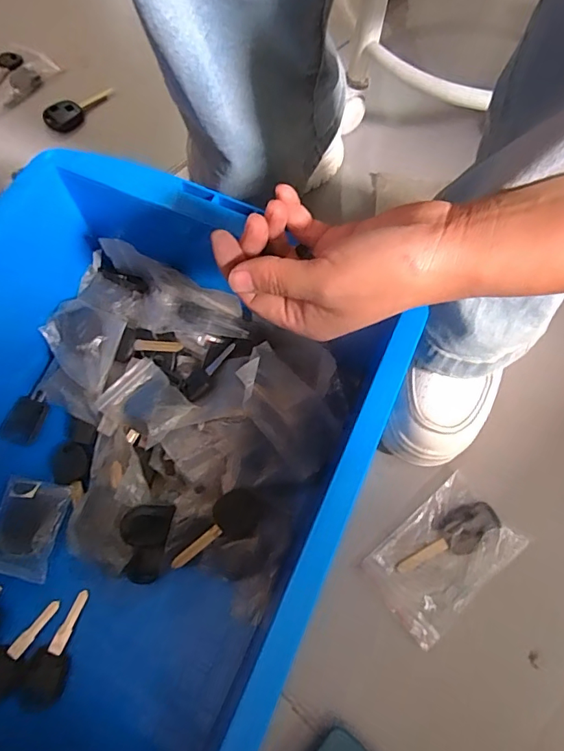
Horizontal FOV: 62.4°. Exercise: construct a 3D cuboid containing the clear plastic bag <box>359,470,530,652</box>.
[{"bbox_3d":[0.129,0.145,0.377,0.116,0.011,0.075,-38,74,-14],"label":"clear plastic bag"}]

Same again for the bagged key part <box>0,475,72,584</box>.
[{"bbox_3d":[-0.205,0.120,0.370,0.055,0.011,0.071,10,69,3],"label":"bagged key part"}]

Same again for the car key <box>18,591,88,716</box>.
[{"bbox_3d":[-0.167,0.200,0.342,0.028,0.008,0.077,13,70,4],"label":"car key"}]

